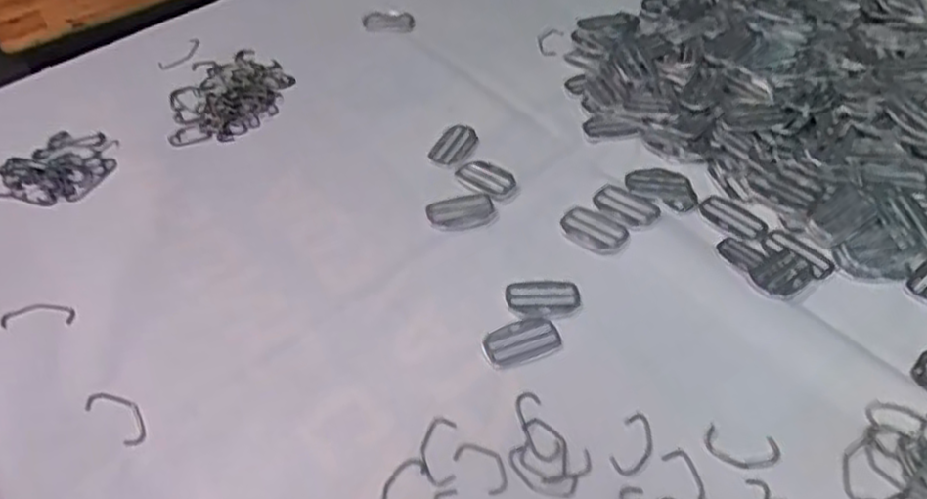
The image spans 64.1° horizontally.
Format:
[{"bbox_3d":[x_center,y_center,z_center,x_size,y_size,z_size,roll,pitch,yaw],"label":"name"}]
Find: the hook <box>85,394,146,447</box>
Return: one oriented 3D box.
[{"bbox_3d":[-0.193,0.094,0.416,0.044,0.005,0.018,28,56,24],"label":"hook"}]

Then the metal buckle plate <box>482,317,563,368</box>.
[{"bbox_3d":[0.035,0.055,0.444,0.045,0.004,0.026,-18,51,-13],"label":"metal buckle plate"}]

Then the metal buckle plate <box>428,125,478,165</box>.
[{"bbox_3d":[-0.004,-0.081,0.565,0.026,0.005,0.046,25,55,22],"label":"metal buckle plate"}]

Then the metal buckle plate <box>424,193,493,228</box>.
[{"bbox_3d":[-0.002,-0.027,0.512,0.046,0.004,0.025,-12,50,-8],"label":"metal buckle plate"}]

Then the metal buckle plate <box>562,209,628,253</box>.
[{"bbox_3d":[0.088,-0.014,0.495,0.045,0.004,0.027,36,59,28],"label":"metal buckle plate"}]

